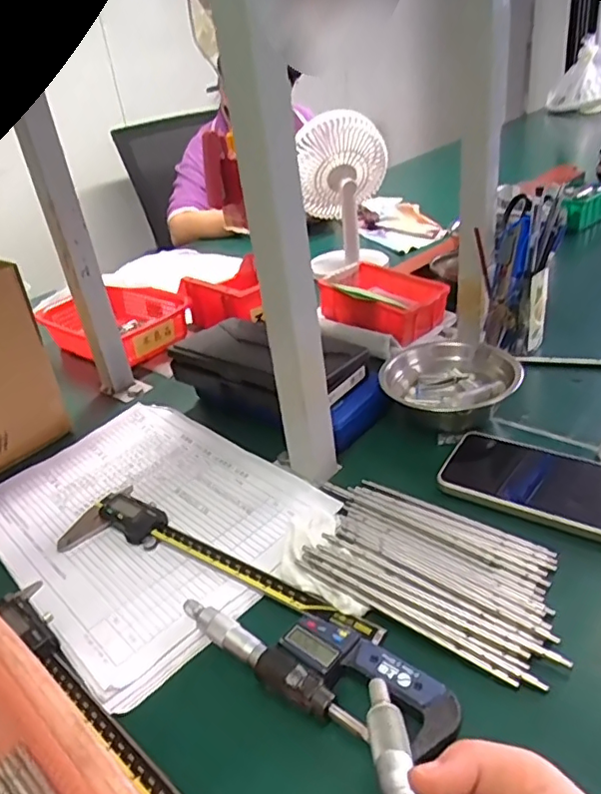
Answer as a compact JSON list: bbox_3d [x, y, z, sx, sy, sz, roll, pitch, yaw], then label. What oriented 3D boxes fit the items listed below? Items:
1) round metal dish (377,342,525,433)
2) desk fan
[{"bbox_3d":[0.148,-0.007,0.580,0.117,0.054,0.109,-6,30,3],"label":"round metal dish"},{"bbox_3d":[0.067,-0.329,0.954,0.146,0.236,0.115,-3,31,7],"label":"desk fan"}]

